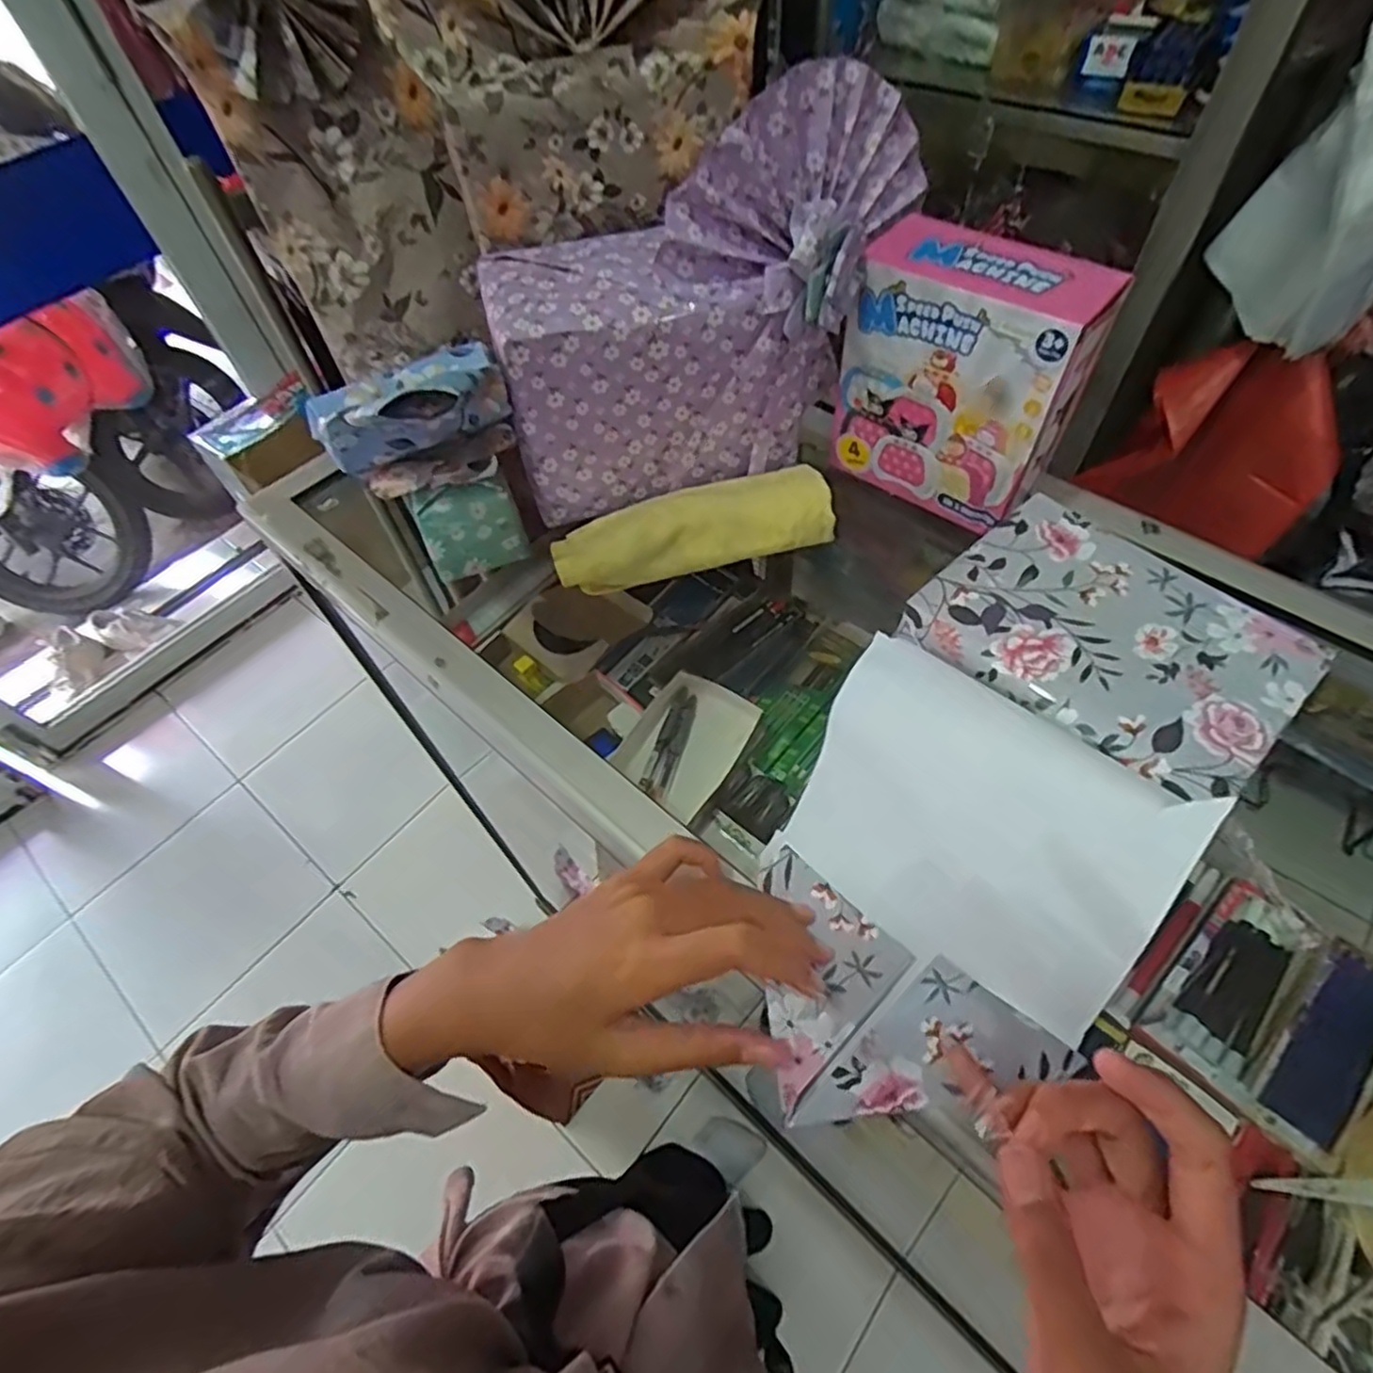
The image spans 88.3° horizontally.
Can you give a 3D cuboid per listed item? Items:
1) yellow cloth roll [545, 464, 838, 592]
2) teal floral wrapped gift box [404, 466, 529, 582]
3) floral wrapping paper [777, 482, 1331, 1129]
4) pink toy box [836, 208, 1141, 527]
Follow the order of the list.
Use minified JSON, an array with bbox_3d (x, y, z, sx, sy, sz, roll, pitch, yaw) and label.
[{"bbox_3d":[0.005,-0.098,0.444,0.172,0.040,0.046,-14,57,-4],"label":"yellow cloth roll"},{"bbox_3d":[-0.135,-0.099,0.448,0.060,0.068,0.014,-22,58,-10],"label":"teal floral wrapped gift box"},{"bbox_3d":[0.132,0.048,0.311,0.150,0.043,0.288,33,84,32],"label":"floral wrapping paper"},{"bbox_3d":[0.167,-0.185,0.432,0.135,0.139,0.060,36,66,24],"label":"pink toy box"}]

